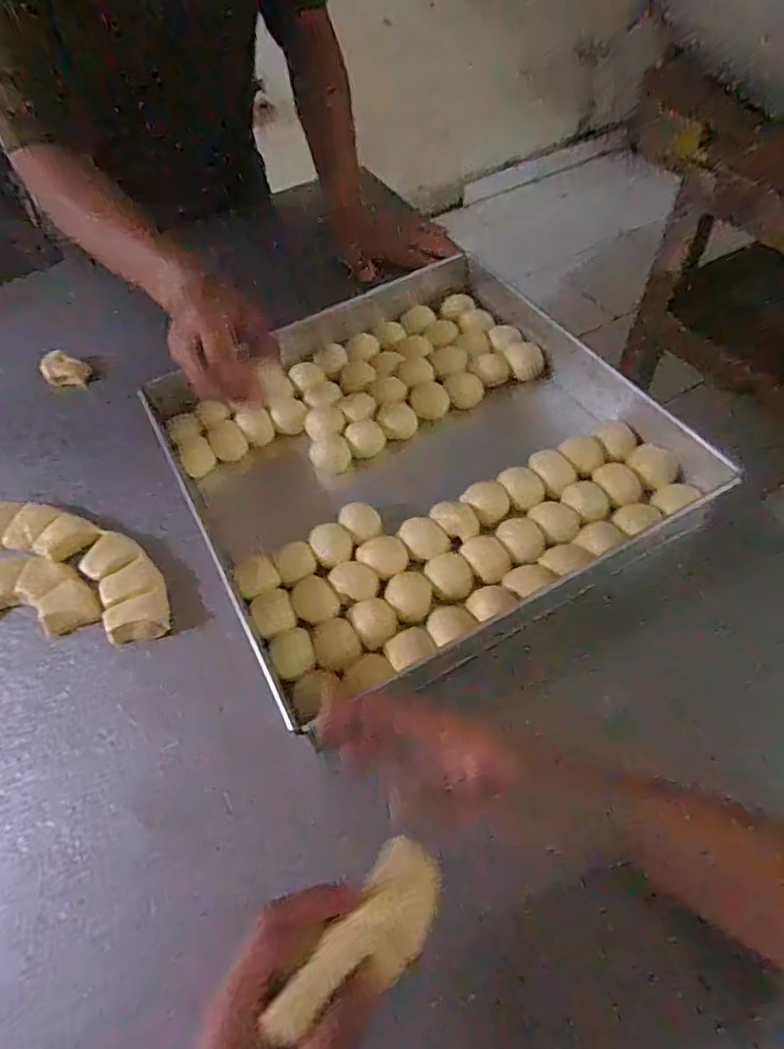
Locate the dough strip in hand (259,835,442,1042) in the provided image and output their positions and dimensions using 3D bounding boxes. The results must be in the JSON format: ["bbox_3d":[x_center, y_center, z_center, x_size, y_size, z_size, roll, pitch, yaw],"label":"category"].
[{"bbox_3d":[-0.014,0.198,0.268,0.096,0.019,0.041,-33,58,-27],"label":"dough strip in hand"}]

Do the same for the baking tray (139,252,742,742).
[{"bbox_3d":[0.014,-0.091,0.564,0.441,0.066,0.450,-26,57,-12],"label":"baking tray"}]

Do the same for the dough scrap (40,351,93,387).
[{"bbox_3d":[-0.398,-0.187,0.684,0.048,0.032,0.035,14,58,14],"label":"dough scrap"}]

